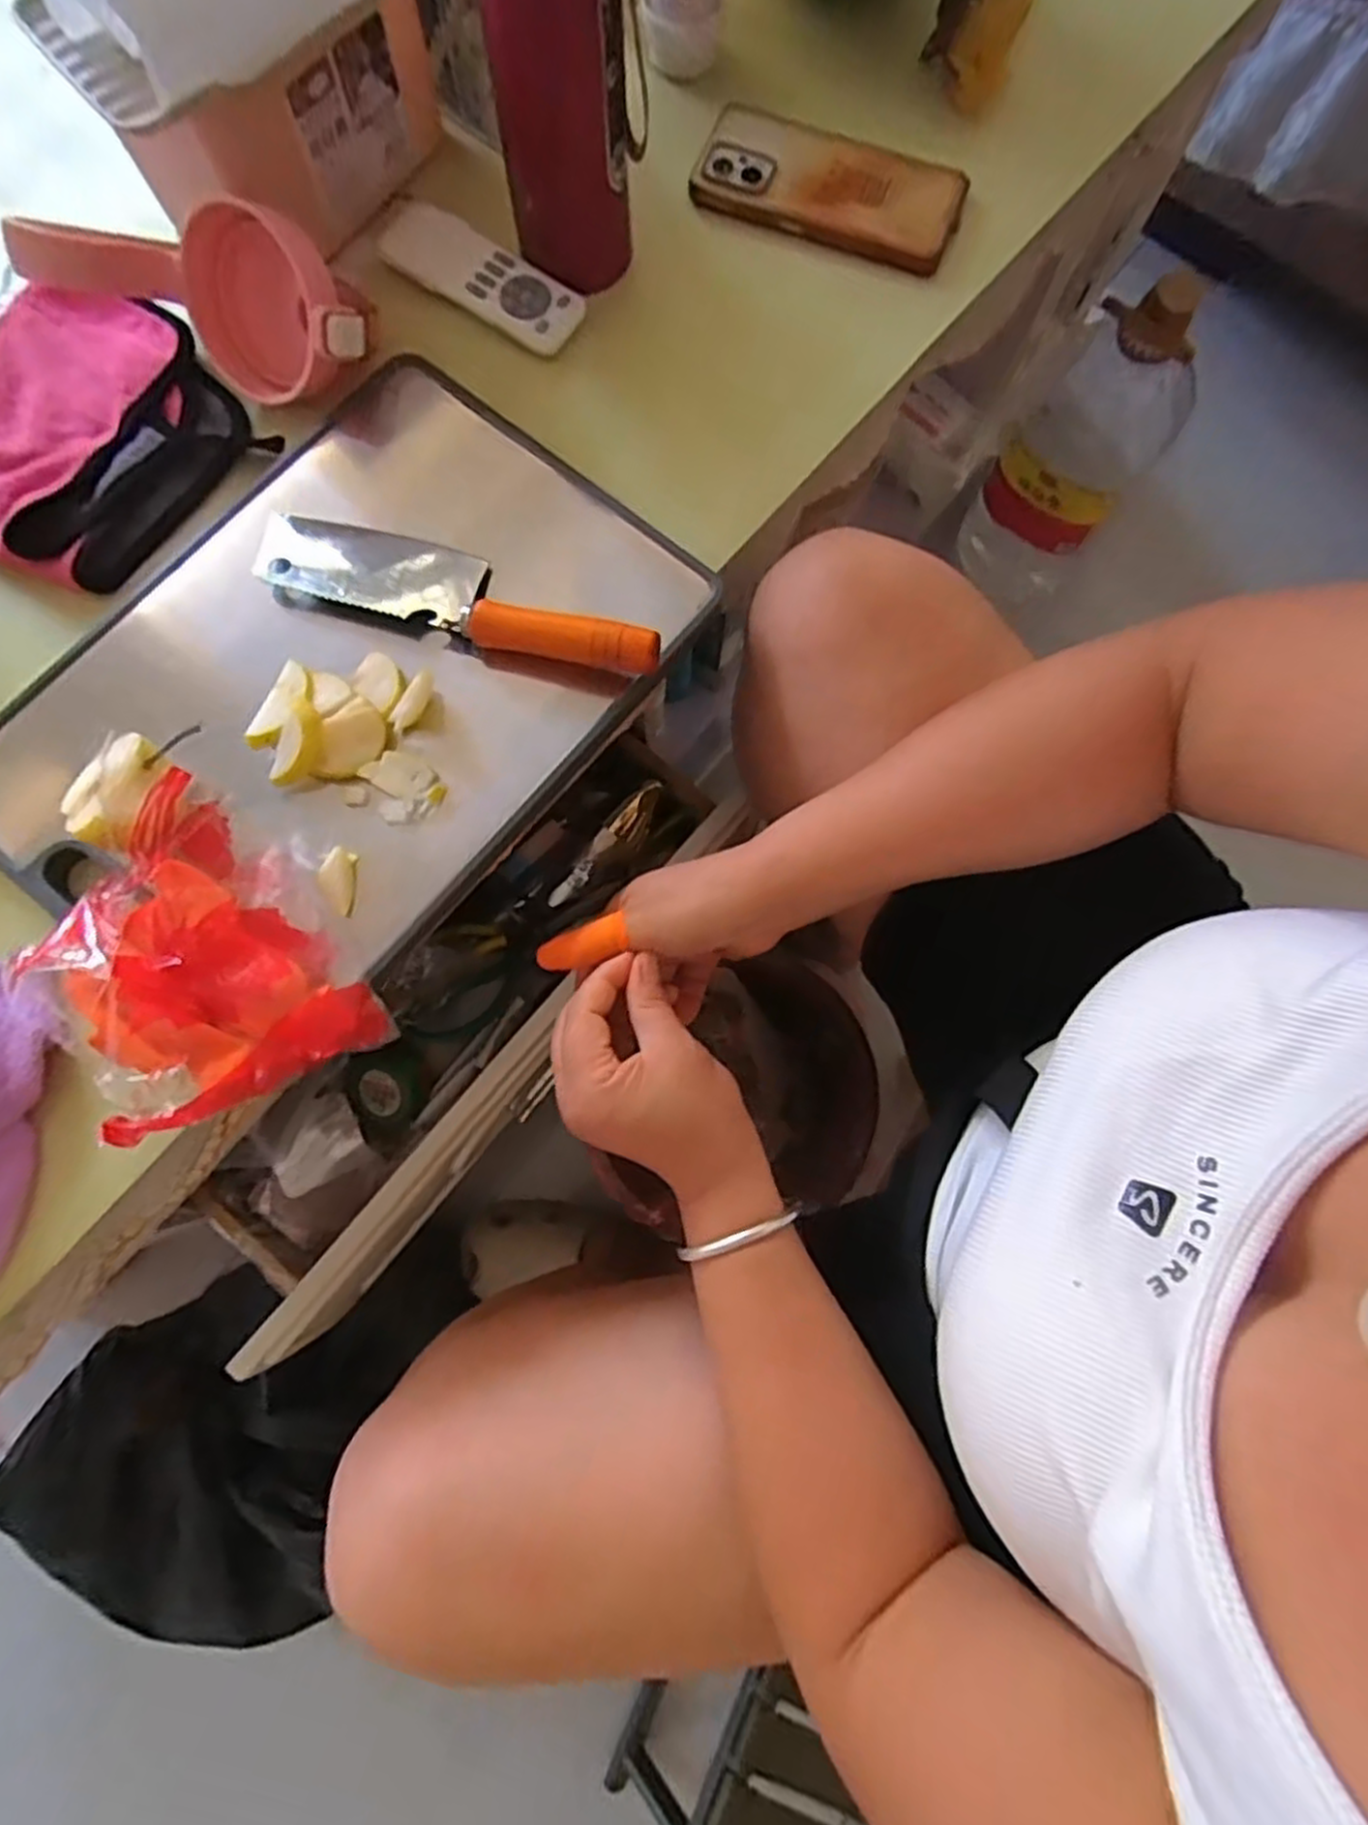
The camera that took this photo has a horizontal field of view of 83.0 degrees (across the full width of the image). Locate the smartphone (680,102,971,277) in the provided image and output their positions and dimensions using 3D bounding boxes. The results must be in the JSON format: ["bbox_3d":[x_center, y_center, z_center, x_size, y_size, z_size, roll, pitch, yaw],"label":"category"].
[{"bbox_3d":[0.092,-0.458,0.487,0.165,0.018,0.081,25,78,4],"label":"smartphone"}]

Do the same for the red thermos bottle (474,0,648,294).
[{"bbox_3d":[-0.061,-0.425,0.373,0.057,0.213,0.058,37,79,6],"label":"red thermos bottle"}]

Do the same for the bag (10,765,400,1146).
[{"bbox_3d":[-0.220,0.024,0.349,0.111,0.043,0.139,-34,81,-8],"label":"bag"}]

